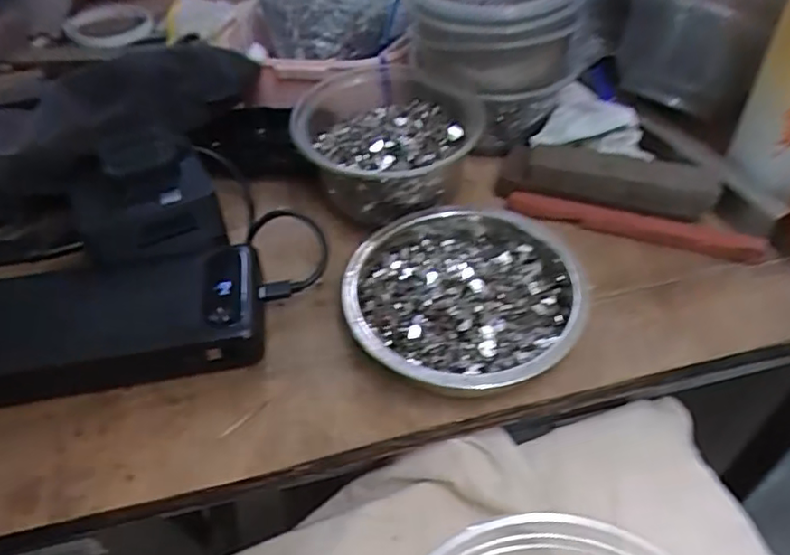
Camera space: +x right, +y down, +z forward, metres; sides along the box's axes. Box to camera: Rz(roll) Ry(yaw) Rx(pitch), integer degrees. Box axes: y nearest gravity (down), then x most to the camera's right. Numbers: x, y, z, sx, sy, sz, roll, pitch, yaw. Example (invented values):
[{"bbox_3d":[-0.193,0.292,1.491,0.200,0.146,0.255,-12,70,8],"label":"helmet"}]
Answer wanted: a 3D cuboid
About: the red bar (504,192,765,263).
[{"bbox_3d":[0.143,-0.032,0.367,0.146,0.011,0.016,14,49,16],"label":"red bar"}]

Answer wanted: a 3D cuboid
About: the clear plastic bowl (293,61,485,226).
[{"bbox_3d":[-0.006,-0.089,0.390,0.114,0.046,0.119,-2,46,2],"label":"clear plastic bowl"}]

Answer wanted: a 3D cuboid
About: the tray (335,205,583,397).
[{"bbox_3d":[0.036,0.009,0.325,0.120,0.035,0.126,-2,46,2],"label":"tray"}]

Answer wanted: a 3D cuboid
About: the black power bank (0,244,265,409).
[{"bbox_3d":[-0.152,0.023,0.328,0.156,0.026,0.073,-8,47,-4],"label":"black power bank"}]

